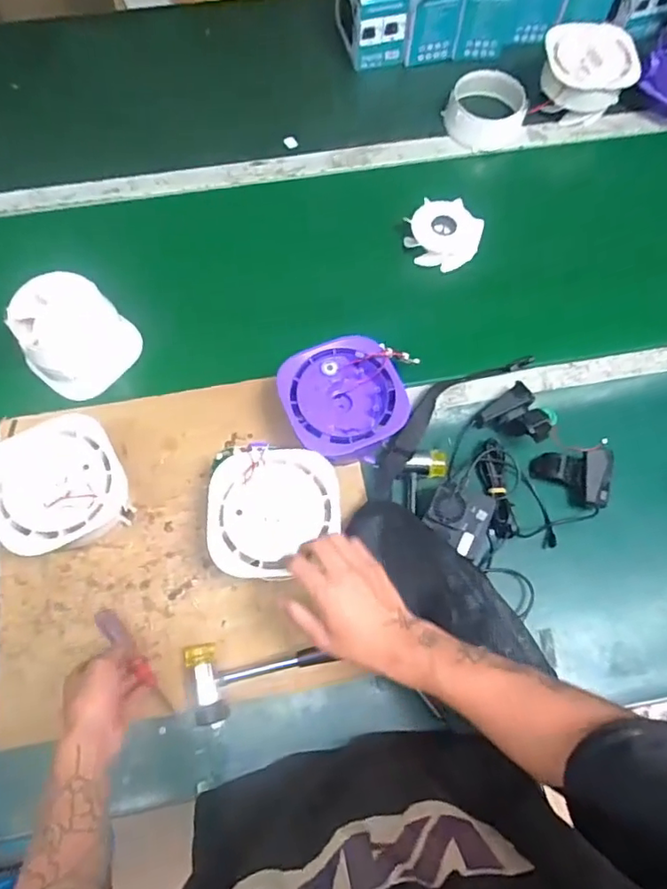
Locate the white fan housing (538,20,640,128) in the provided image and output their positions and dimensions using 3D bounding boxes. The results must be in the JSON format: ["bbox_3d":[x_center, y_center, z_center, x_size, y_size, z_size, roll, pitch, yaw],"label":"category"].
[{"bbox_3d":[0.408,-0.598,0.926,0.145,0.096,0.093,11,70,3],"label":"white fan housing"}]

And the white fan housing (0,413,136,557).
[{"bbox_3d":[-0.312,0.052,0.656,0.143,0.095,0.143,-35,80,-16],"label":"white fan housing"}]

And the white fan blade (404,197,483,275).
[{"bbox_3d":[0.169,-0.319,0.856,0.107,0.035,0.106,-14,70,-6],"label":"white fan blade"}]

